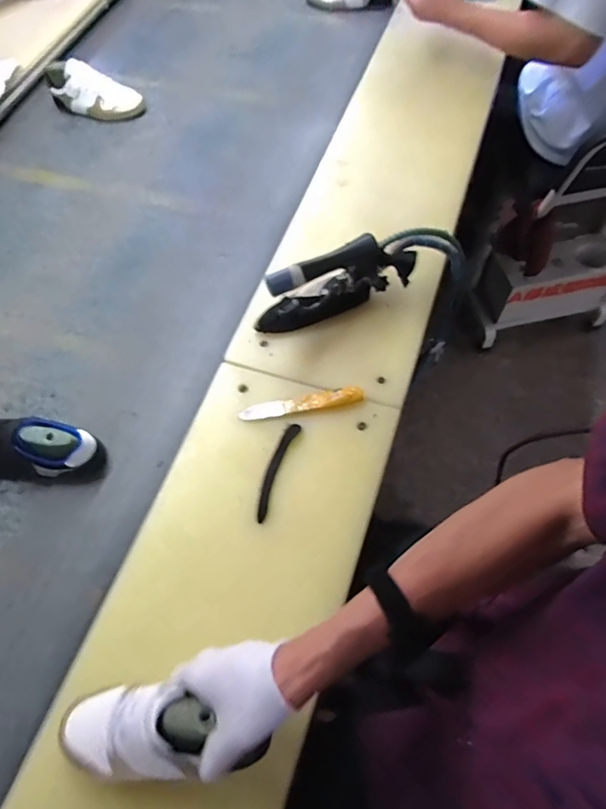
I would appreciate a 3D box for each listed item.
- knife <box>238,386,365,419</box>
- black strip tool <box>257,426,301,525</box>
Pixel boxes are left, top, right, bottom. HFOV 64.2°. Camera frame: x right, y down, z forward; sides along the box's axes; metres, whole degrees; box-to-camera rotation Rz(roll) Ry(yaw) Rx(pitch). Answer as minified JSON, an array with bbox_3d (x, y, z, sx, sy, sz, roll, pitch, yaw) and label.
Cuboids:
[{"bbox_3d":[-0.002,-0.001,0.666,0.170,0.022,0.028,-10,67,9],"label":"knife"},{"bbox_3d":[-0.037,0.087,0.634,0.022,0.011,0.135,17,65,13],"label":"black strip tool"}]

